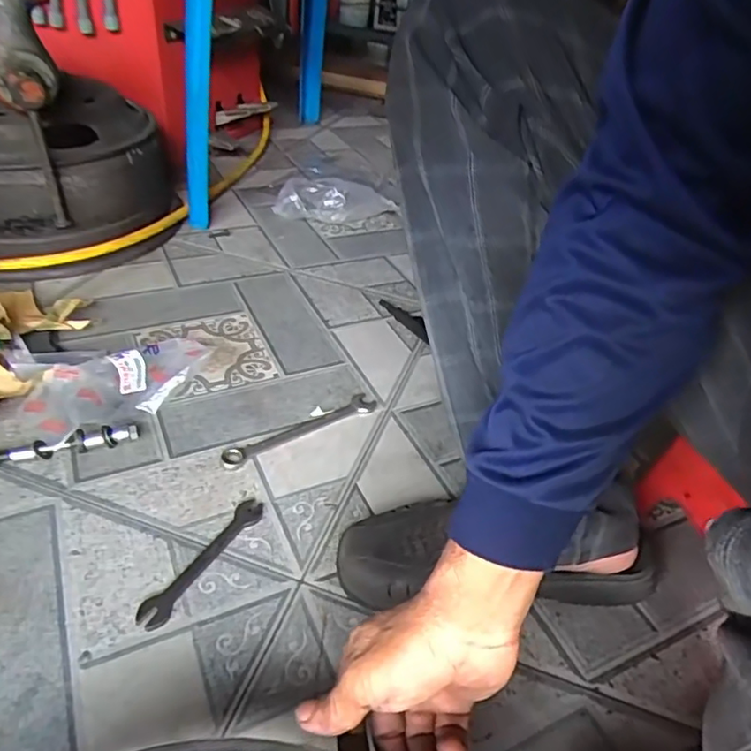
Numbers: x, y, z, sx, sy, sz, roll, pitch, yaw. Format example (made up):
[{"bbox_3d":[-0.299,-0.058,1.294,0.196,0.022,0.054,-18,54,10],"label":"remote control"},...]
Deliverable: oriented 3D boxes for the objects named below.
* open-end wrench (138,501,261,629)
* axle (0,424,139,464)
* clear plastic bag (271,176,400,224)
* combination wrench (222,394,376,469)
[{"bbox_3d":[-0.152,0.162,0.527,0.027,0.004,0.146,23,41,19],"label":"open-end wrench"},{"bbox_3d":[-0.337,0.074,0.600,0.178,0.023,0.017,-8,41,-17],"label":"axle"},{"bbox_3d":[-0.070,-0.325,1.096,0.210,0.071,0.075,-14,43,-23],"label":"clear plastic bag"},{"bbox_3d":[-0.082,0.061,0.663,0.189,0.005,0.030,-22,47,-31],"label":"combination wrench"}]

